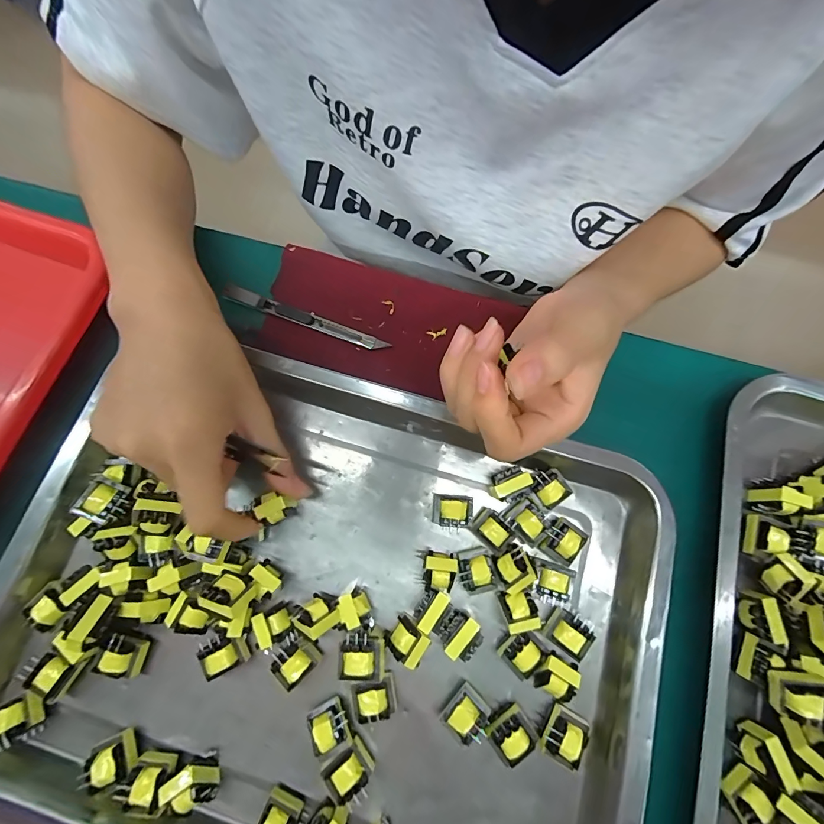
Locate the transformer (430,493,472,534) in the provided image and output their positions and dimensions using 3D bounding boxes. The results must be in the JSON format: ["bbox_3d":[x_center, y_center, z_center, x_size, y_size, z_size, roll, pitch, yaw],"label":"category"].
[{"bbox_3d":[0.025,0.066,0.252,0.024,0.021,0.022,9,75,3],"label":"transformer"}]

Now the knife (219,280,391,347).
[{"bbox_3d":[-0.083,-0.072,0.292,0.134,0.004,0.012,19,76,6],"label":"knife"}]

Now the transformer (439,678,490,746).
[{"bbox_3d":[0.031,0.175,0.224,0.023,0.022,0.023,43,79,11],"label":"transformer"}]

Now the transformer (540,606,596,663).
[{"bbox_3d":[0.096,0.133,0.232,0.028,0.015,0.022,34,78,9],"label":"transformer"}]

